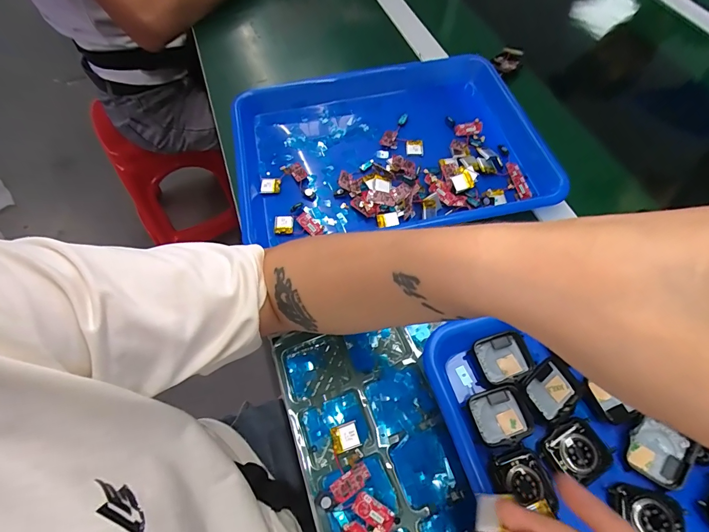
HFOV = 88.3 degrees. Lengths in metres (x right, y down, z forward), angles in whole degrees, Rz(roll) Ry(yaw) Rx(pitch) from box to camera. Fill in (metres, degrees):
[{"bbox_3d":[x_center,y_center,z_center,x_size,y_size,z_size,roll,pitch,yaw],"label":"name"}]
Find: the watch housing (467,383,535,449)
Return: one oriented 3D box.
[{"bbox_3d":[0.106,0.109,0.266,0.038,0.011,0.037,-15,62,-8],"label":"watch housing"}]

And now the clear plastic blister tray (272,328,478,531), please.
[{"bbox_3d":[0.025,0.161,0.260,0.107,0.026,0.246,-17,63,-9],"label":"clear plastic blister tray"}]

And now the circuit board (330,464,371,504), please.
[{"bbox_3d":[-0.003,0.156,0.263,0.030,0.004,0.014,-30,65,-15],"label":"circuit board"}]

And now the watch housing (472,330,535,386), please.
[{"bbox_3d":[0.118,0.072,0.286,0.042,0.013,0.035,-14,62,-8],"label":"watch housing"}]

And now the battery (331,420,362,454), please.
[{"bbox_3d":[-0.007,0.130,0.277,0.021,0.004,0.018,-15,62,-8],"label":"battery"}]

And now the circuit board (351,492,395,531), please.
[{"bbox_3d":[0.013,0.168,0.250,0.028,0.008,0.015,28,65,14],"label":"circuit board"}]

